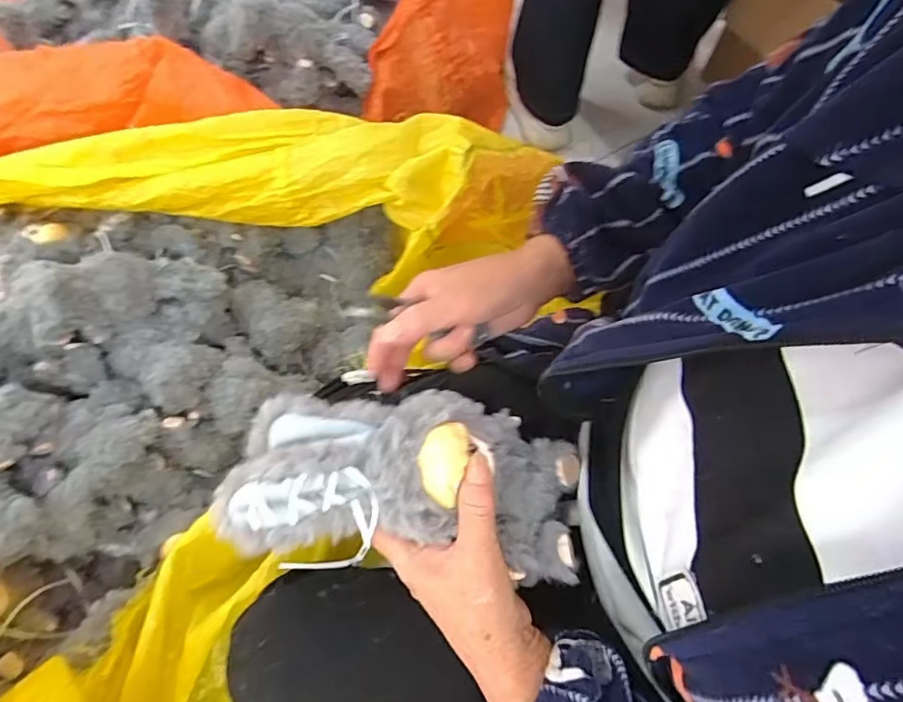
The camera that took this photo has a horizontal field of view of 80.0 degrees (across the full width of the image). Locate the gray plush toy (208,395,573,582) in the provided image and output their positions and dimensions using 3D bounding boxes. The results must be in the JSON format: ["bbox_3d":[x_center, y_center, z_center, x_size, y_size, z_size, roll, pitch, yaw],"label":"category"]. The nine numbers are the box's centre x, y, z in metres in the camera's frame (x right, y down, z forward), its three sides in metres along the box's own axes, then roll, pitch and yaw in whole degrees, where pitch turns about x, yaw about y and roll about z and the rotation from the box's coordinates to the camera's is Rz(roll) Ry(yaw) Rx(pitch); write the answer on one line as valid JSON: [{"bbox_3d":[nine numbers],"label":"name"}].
[{"bbox_3d":[-0.021,0.080,0.333,0.227,0.057,0.103,5,66,-11],"label":"gray plush toy"}]

